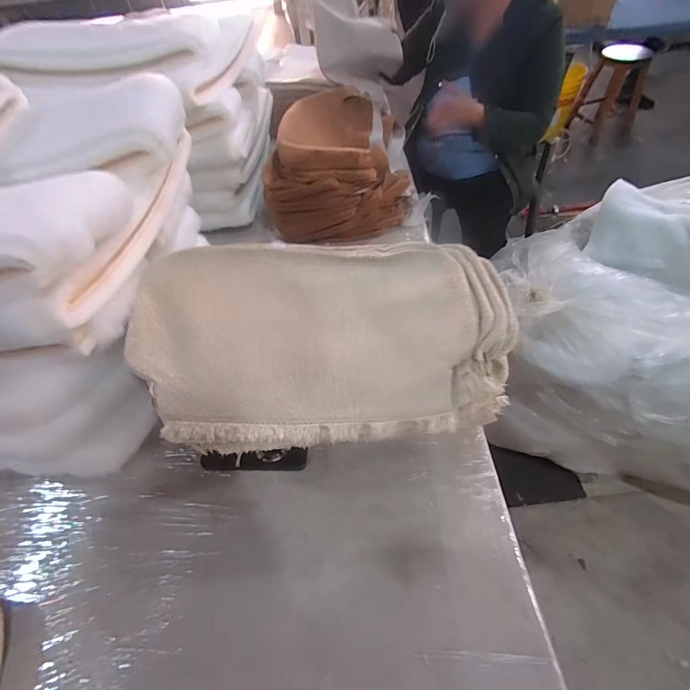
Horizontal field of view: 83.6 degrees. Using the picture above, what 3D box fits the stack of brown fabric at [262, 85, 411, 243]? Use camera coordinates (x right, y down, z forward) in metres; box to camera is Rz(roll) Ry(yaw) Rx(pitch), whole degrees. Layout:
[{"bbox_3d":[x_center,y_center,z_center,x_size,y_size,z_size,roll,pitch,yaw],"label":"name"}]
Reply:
[{"bbox_3d":[-0.002,-0.459,0.951,0.314,0.170,0.440,2,53,8],"label":"stack of brown fabric"}]

